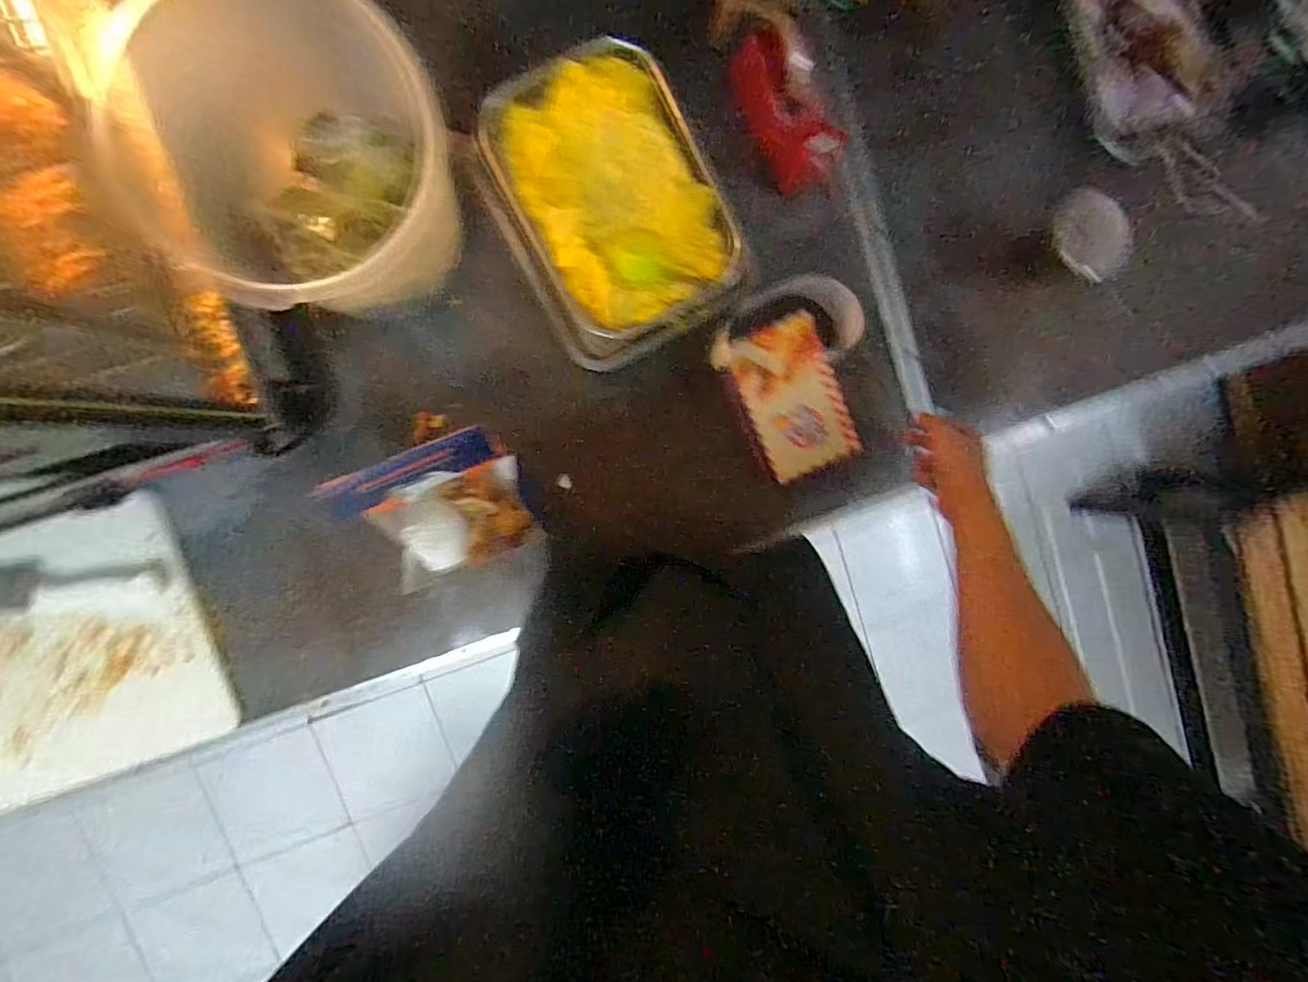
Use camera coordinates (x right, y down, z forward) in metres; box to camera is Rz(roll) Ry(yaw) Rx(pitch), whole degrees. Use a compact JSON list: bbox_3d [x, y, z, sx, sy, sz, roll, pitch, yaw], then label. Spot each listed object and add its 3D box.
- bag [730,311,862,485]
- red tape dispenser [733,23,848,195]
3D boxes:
[{"bbox_3d":[0.165,-0.106,0.670,0.115,0.040,0.188,-26,97,-5],"label":"bag"},{"bbox_3d":[0.164,-0.453,0.660,0.095,0.063,0.168,-41,115,-3],"label":"red tape dispenser"}]

